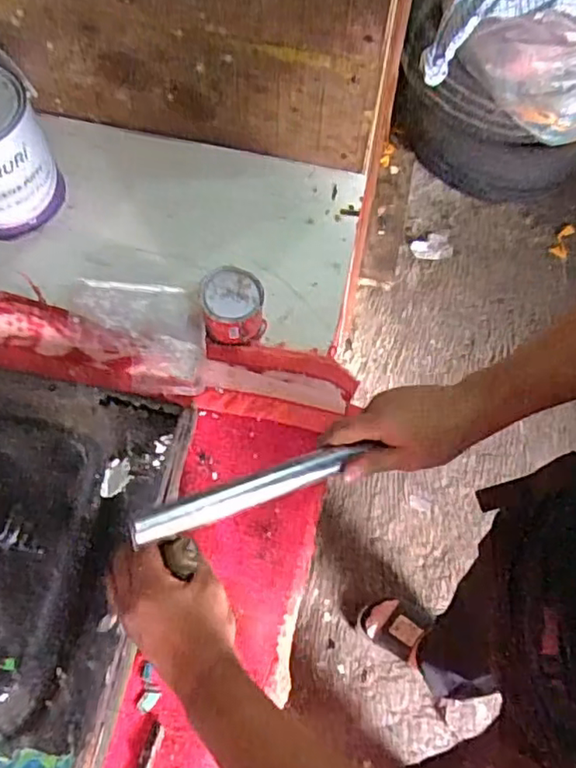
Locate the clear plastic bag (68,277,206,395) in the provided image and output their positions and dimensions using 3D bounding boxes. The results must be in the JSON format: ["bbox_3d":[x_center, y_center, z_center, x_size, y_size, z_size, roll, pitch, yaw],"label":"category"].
[{"bbox_3d":[-0.177,-0.060,0.718,0.156,0.032,0.161,-4,65,-2],"label":"clear plastic bag"}]

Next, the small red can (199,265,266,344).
[{"bbox_3d":[-0.065,-0.092,0.718,0.073,0.060,0.073,-11,66,-5],"label":"small red can"}]

